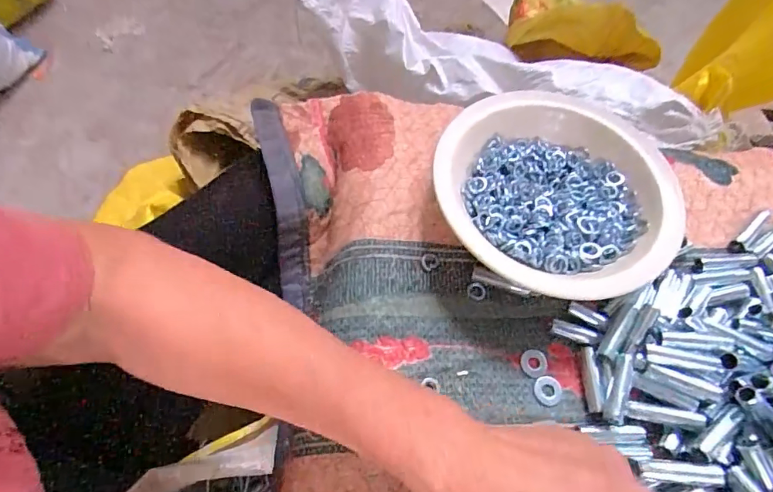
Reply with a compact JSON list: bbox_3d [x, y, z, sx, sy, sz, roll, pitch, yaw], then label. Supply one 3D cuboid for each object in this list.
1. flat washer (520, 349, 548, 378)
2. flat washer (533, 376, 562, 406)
[{"bbox_3d":[0.100,0.079,0.314,0.019,0.004,0.018,1,60,-2],"label":"flat washer"},{"bbox_3d":[0.107,0.095,0.306,0.019,0.004,0.018,1,60,-2],"label":"flat washer"}]

